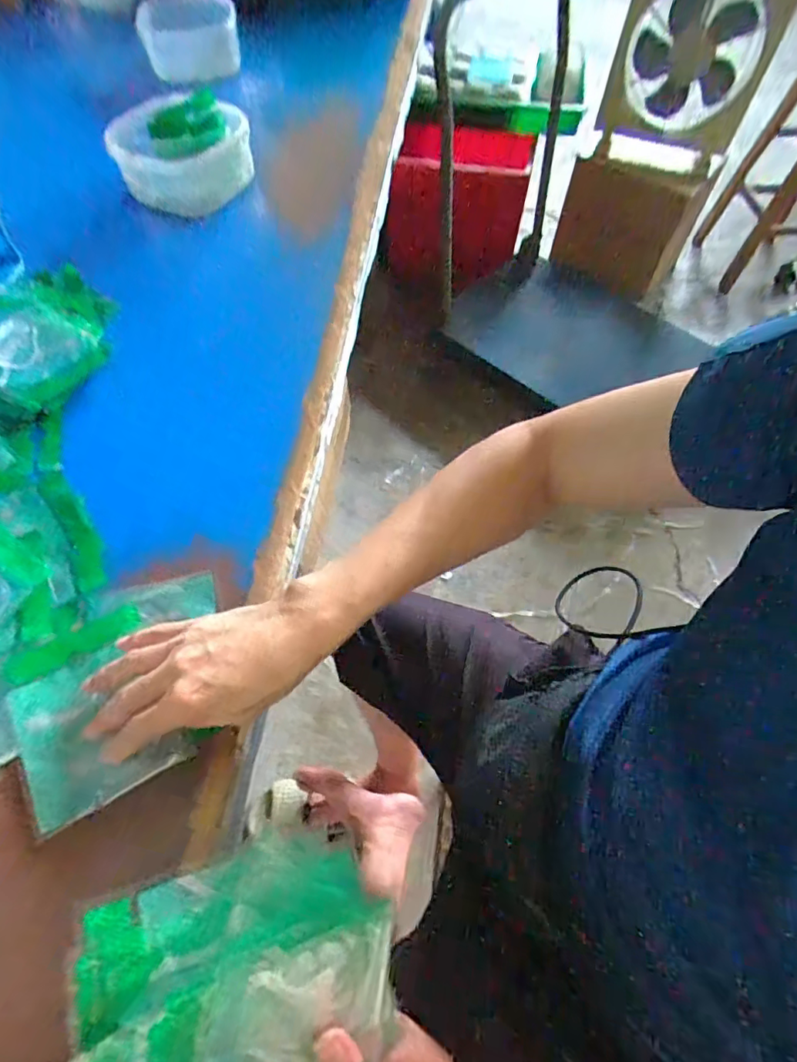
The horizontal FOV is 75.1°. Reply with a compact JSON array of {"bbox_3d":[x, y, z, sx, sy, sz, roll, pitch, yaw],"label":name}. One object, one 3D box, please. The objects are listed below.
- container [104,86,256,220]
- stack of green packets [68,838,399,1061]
[{"bbox_3d":[-0.305,-0.546,0.748,0.178,0.088,0.158,2,62,2],"label":"container"},{"bbox_3d":[-0.086,0.272,0.260,0.172,0.074,0.195,2,53,-14],"label":"stack of green packets"}]

